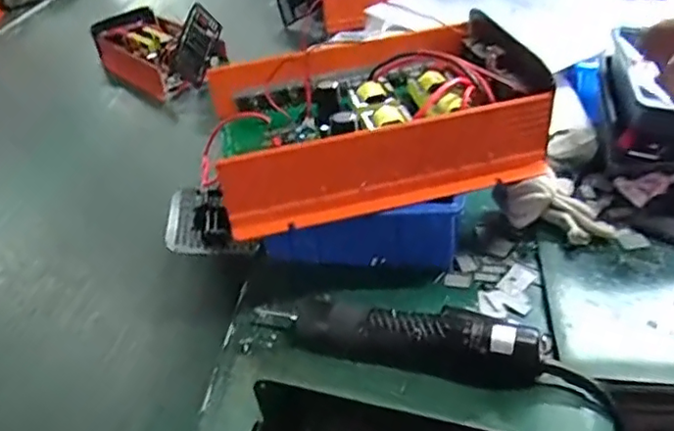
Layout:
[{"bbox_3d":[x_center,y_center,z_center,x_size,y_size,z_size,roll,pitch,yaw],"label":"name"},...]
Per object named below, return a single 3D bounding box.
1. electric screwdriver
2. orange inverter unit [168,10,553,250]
[{"bbox_3d":[0.047,0.093,0.490,0.227,0.032,0.050,5,39,17],"label":"electric screwdriver"},{"bbox_3d":[0.018,-0.088,0.579,0.324,0.116,0.206,-10,37,-2],"label":"orange inverter unit"}]

